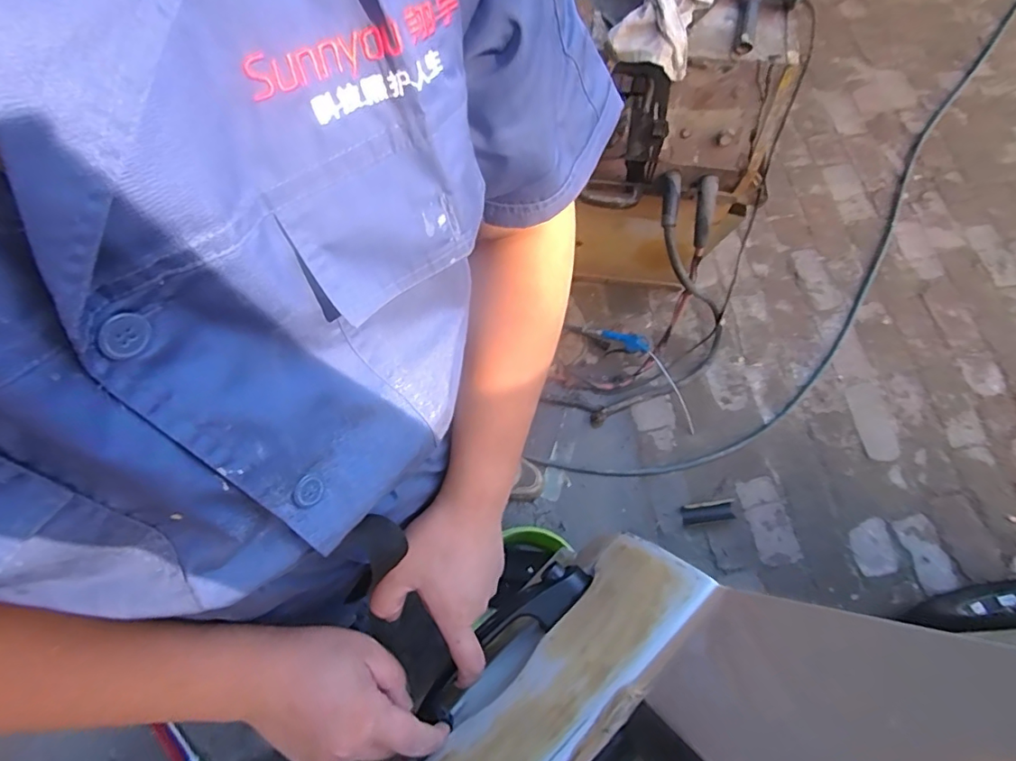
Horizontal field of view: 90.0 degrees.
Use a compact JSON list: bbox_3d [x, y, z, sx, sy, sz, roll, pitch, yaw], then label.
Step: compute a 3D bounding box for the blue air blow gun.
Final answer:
[{"bbox_3d":[0.400,-0.036,1.447,0.416,0.031,0.106,44,106,12],"label":"blue air blow gun"}]

